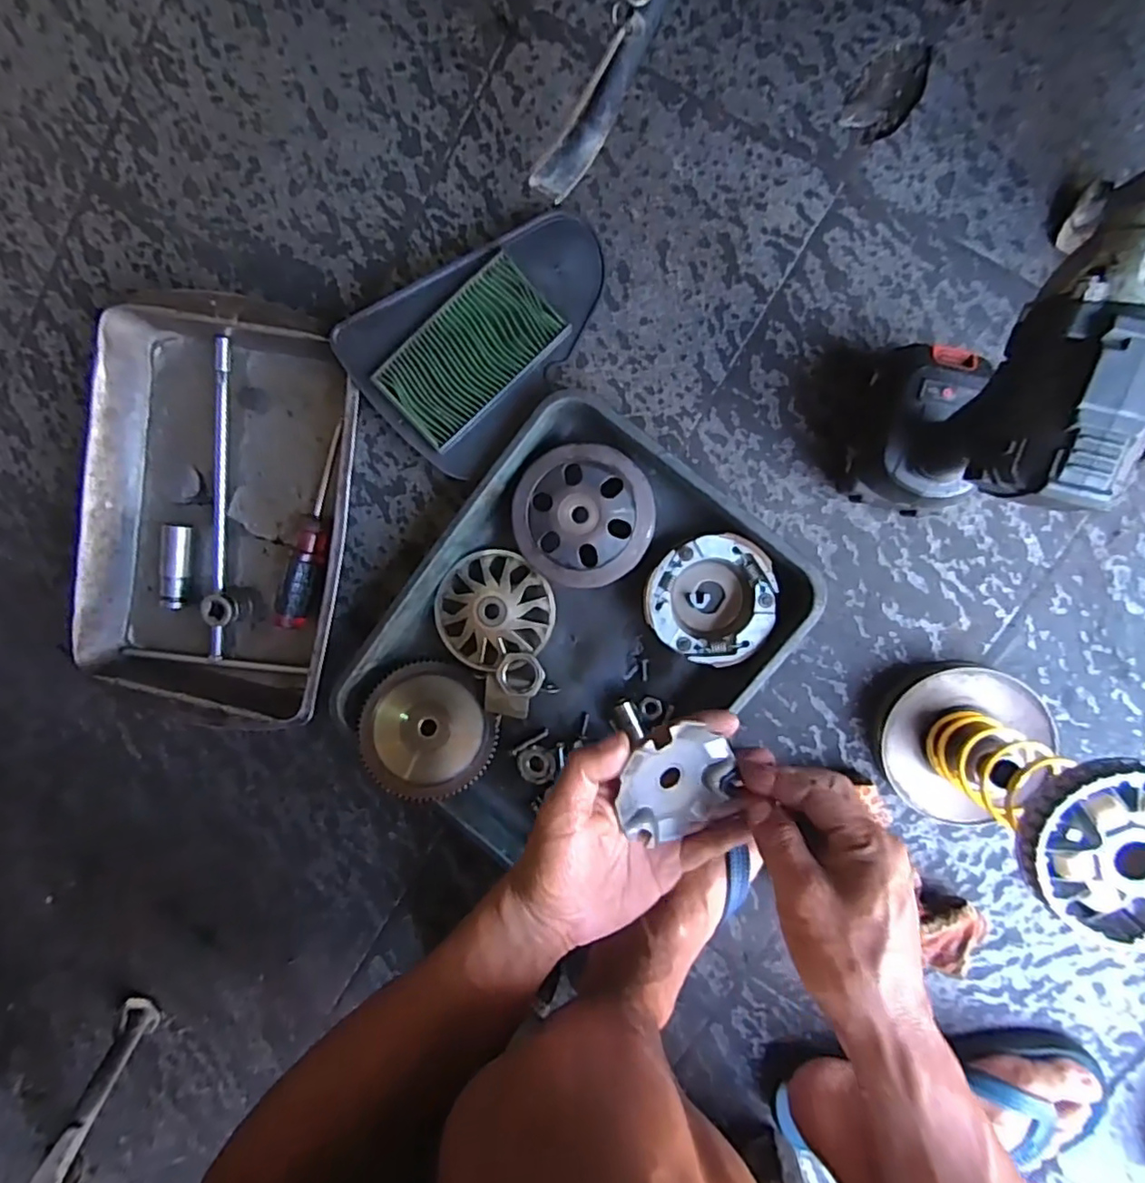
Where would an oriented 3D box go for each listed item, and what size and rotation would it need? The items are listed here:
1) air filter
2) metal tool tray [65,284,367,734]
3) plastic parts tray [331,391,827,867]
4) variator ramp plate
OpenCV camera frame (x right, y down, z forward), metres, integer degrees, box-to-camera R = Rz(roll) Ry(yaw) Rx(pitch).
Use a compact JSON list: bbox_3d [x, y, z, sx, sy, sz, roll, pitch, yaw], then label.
[{"bbox_3d":[-0.072,-0.212,0.503,0.224,0.056,0.145,-43,90,10],"label":"air filter"},{"bbox_3d":[-0.313,-0.066,0.554,0.242,0.052,0.359,11,98,6],"label":"metal tool tray"},{"bbox_3d":[-0.008,0.049,0.524,0.275,0.050,0.358,39,100,2],"label":"plastic parts tray"},{"bbox_3d":[0.063,0.118,0.371,0.072,0.010,0.069,-7,103,-19],"label":"variator ramp plate"}]

